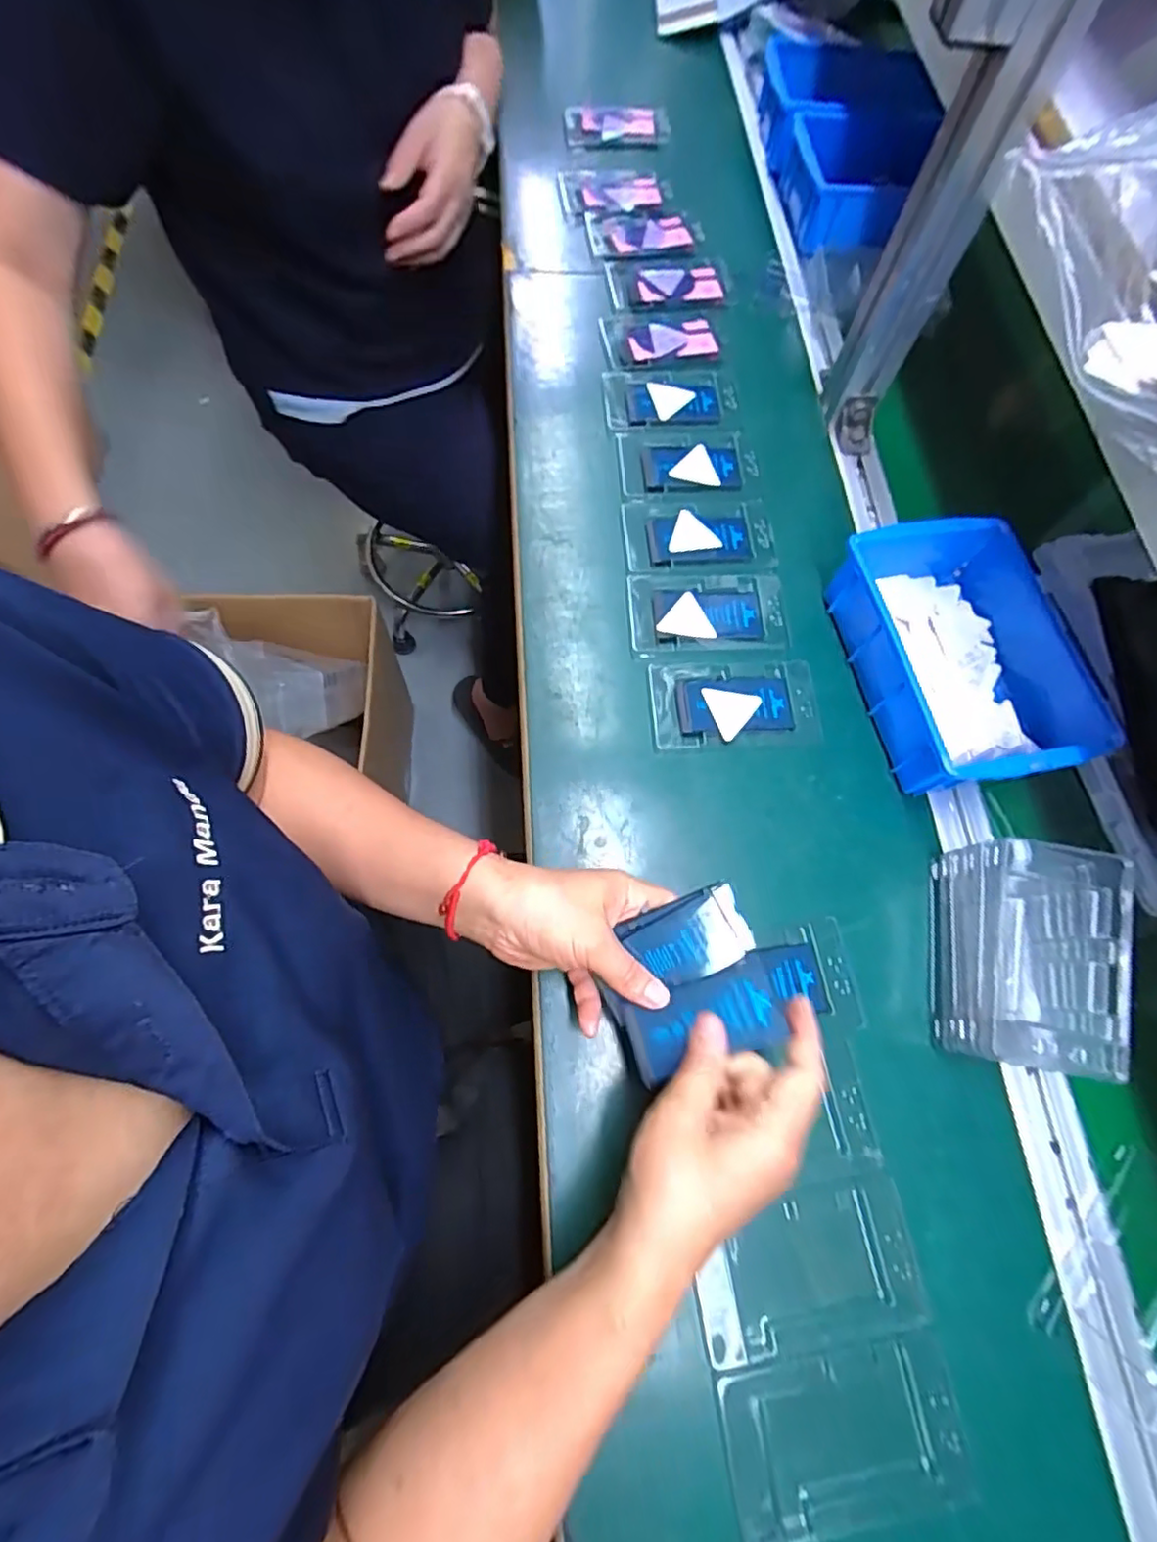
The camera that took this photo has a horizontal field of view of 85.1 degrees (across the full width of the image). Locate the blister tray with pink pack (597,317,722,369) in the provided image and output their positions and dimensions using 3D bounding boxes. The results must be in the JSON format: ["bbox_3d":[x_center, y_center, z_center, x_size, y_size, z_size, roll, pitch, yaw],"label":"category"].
[{"bbox_3d":[0.084,-0.431,0.626,0.116,0.009,0.069,-4,70,-5],"label":"blister tray with pink pack"}]

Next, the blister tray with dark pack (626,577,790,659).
[{"bbox_3d":[0.105,-0.129,0.513,0.126,0.004,0.075,-2,70,-5],"label":"blister tray with dark pack"}]

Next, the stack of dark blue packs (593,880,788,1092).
[{"bbox_3d":[0.062,0.121,0.362,0.089,0.025,0.086,-19,74,-7],"label":"stack of dark blue packs"}]

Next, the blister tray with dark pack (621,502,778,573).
[{"bbox_3d":[0.103,-0.203,0.542,0.126,0.005,0.071,-2,70,-5],"label":"blister tray with dark pack"}]

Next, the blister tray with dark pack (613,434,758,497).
[{"bbox_3d":[0.098,-0.276,0.567,0.121,0.005,0.074,-1,70,-5],"label":"blister tray with dark pack"}]

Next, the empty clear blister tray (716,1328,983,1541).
[{"bbox_3d":[0.142,0.354,0.334,0.125,0.007,0.073,-8,71,-7],"label":"empty clear blister tray"}]

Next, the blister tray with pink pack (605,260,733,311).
[{"bbox_3d":[0.094,-0.502,0.650,0.125,0.010,0.068,-2,70,-5],"label":"blister tray with pink pack"}]

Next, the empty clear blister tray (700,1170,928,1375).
[{"bbox_3d":[0.130,0.285,0.362,0.125,0.014,0.074,-9,71,-7],"label":"empty clear blister tray"}]

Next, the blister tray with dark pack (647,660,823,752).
[{"bbox_3d":[0.120,-0.051,0.484,0.126,0.008,0.071,-1,70,-4],"label":"blister tray with dark pack"}]

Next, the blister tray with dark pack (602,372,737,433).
[{"bbox_3d":[0.086,-0.350,0.596,0.120,0.005,0.076,2,70,-3],"label":"blister tray with dark pack"}]

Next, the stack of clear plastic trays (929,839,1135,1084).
[{"bbox_3d":[0.279,0.114,0.394,0.087,0.067,0.132,9,71,4],"label":"stack of clear plastic trays"}]

